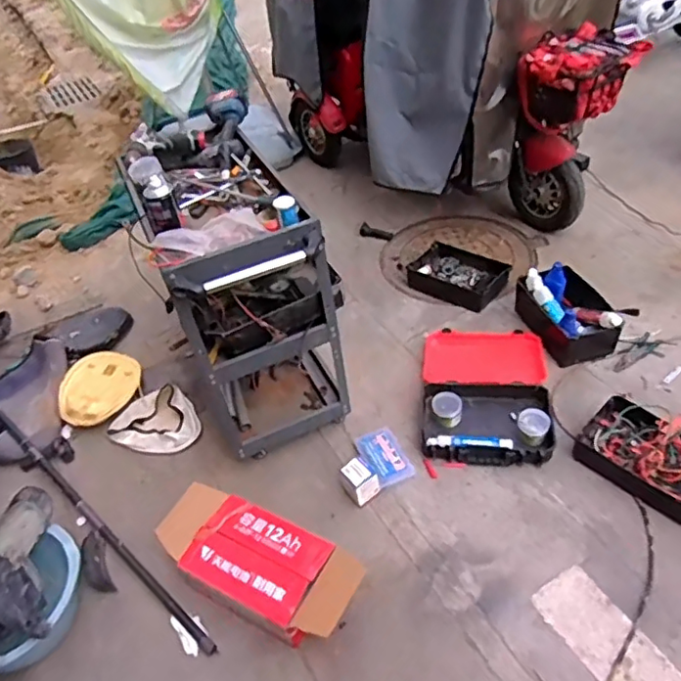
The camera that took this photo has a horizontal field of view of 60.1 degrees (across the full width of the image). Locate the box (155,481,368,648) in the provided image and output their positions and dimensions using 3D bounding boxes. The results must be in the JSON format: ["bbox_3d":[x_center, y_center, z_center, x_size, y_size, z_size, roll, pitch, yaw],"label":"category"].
[{"bbox_3d":[-0.185,0.516,1.361,0.466,0.148,0.211,17,48,25],"label":"box"}]

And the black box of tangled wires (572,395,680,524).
[{"bbox_3d":[0.790,0.284,1.471,0.244,0.091,0.346,-36,49,-27],"label":"black box of tangled wires"}]

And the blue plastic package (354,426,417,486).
[{"bbox_3d":[0.119,0.312,1.603,0.107,0.022,0.163,-22,44,-14],"label":"blue plastic package"}]

